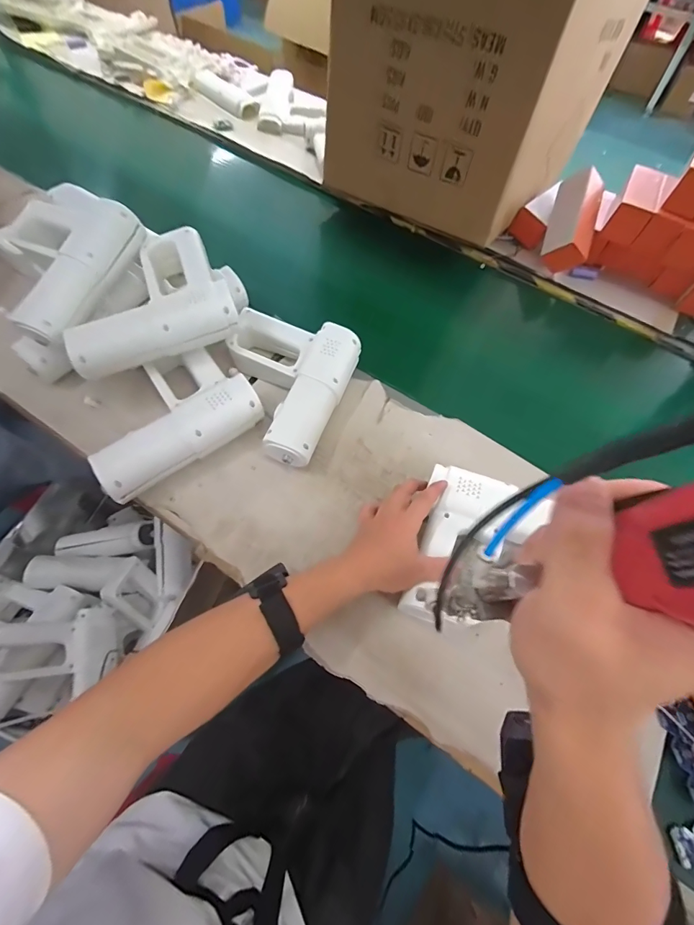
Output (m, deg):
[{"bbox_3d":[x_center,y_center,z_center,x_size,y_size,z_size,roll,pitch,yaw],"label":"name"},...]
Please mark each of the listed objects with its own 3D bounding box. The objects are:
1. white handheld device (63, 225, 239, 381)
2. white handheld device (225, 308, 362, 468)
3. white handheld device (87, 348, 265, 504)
[{"bbox_3d":[-0.265,-0.227,0.542,0.222,0.057,0.187,-18,64,-14],"label":"white handheld device"},{"bbox_3d":[-0.096,-0.112,0.558,0.179,0.063,0.209,20,61,7],"label":"white handheld device"},{"bbox_3d":[-0.243,-0.071,0.528,0.207,0.064,0.176,-35,69,-21],"label":"white handheld device"}]

